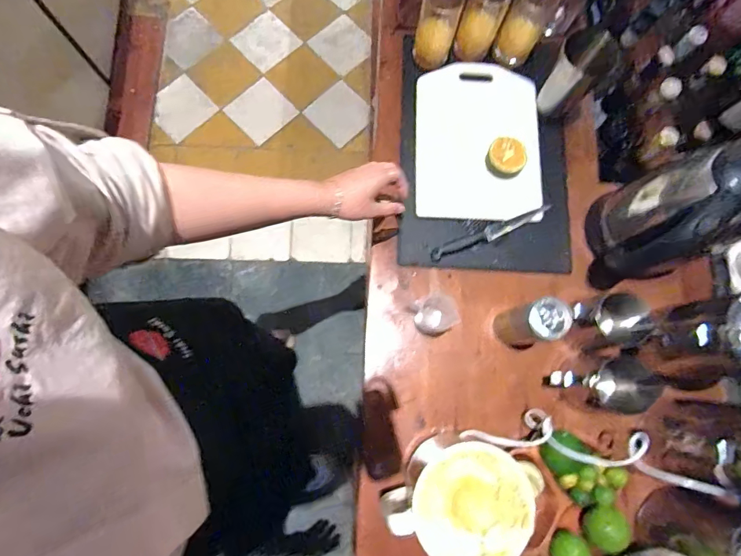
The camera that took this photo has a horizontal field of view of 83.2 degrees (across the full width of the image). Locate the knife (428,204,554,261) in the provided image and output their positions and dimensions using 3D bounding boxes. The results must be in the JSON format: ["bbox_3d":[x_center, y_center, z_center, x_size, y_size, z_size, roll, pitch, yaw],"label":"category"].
[{"bbox_3d":[0.198,-0.074,0.690,0.208,0.017,0.023,-23,80,-6],"label":"knife"}]

